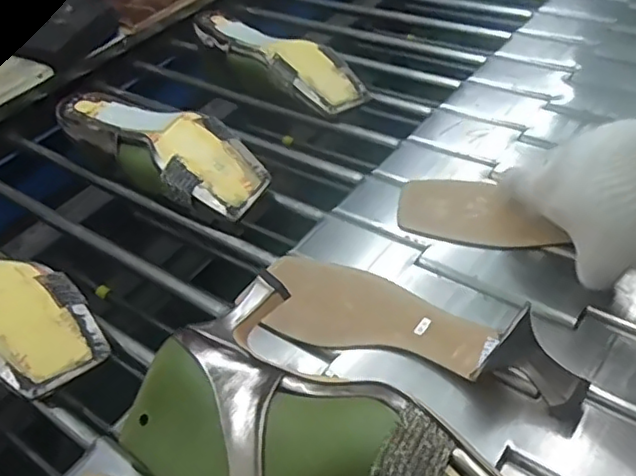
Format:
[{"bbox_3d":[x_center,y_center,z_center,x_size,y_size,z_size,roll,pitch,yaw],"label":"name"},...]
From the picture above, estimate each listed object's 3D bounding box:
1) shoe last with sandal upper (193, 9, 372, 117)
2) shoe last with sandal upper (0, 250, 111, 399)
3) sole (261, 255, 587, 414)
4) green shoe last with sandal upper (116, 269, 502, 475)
[{"bbox_3d":[-0.050,-0.199,0.720,0.226,0.061,0.088,29,54,33],"label":"shoe last with sandal upper"},{"bbox_3d":[-0.260,0.039,0.495,0.233,0.062,0.086,26,53,34],"label":"shoe last with sandal upper"},{"bbox_3d":[0.061,0.048,0.440,0.240,0.047,0.076,13,47,21],"label":"sole"},{"bbox_3d":[-0.013,0.123,0.342,0.123,0.088,0.213,-31,45,-22],"label":"green shoe last with sandal upper"}]

